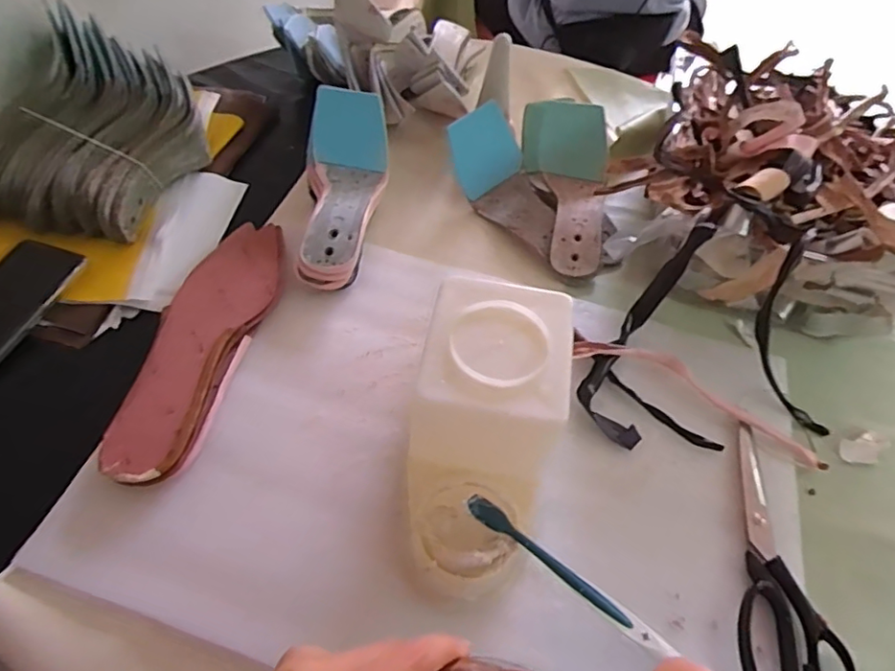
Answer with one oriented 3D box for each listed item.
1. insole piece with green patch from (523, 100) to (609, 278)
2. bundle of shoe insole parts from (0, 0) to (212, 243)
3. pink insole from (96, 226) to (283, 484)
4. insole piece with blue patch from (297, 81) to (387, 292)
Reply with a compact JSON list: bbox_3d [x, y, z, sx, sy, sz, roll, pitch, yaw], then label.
[{"bbox_3d":[0.138,-0.165,0.610,0.089,0.075,0.215,2,64,-3],"label":"insole piece with green patch"},{"bbox_3d":[-0.364,-0.202,0.577,0.186,0.119,0.214,16,52,8],"label":"bundle of shoe insole parts"},{"bbox_3d":[-0.207,-0.005,0.486,0.083,0.023,0.279,5,52,0],"label":"pink insole"},{"bbox_3d":[-0.103,-0.148,0.569,0.084,0.094,0.205,-2,52,-6],"label":"insole piece with blue patch"}]

